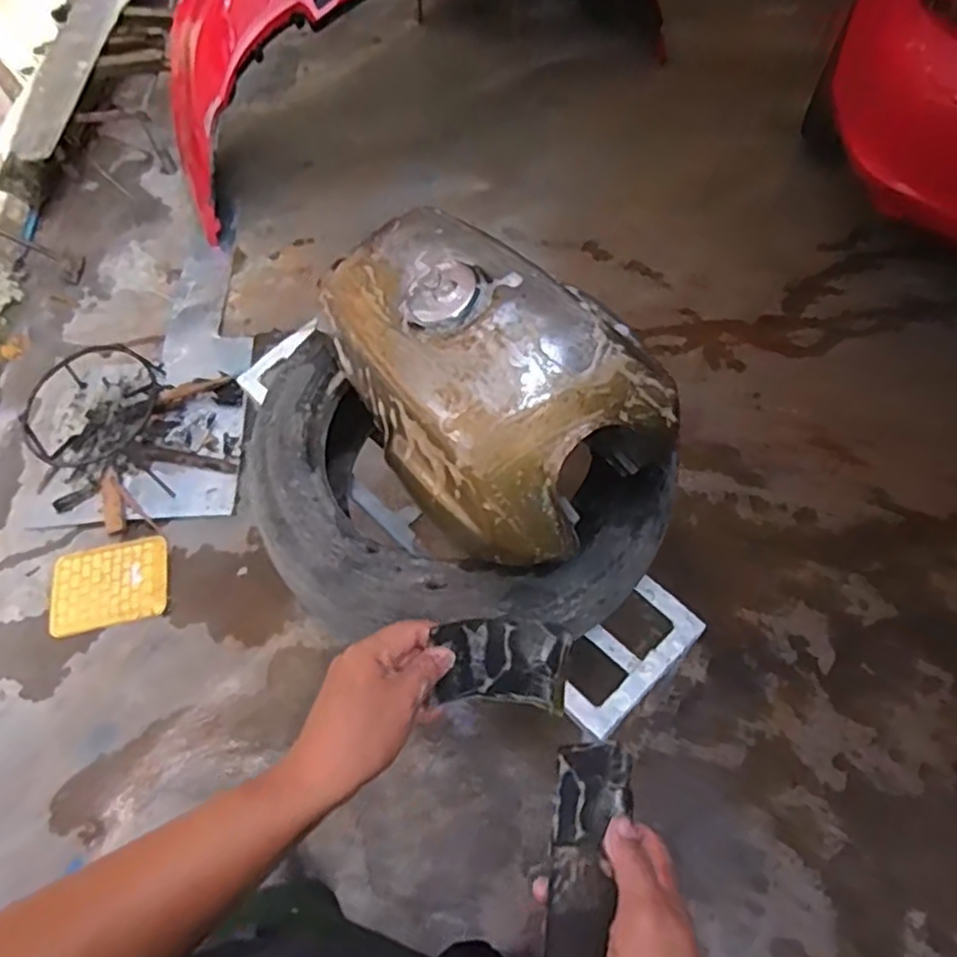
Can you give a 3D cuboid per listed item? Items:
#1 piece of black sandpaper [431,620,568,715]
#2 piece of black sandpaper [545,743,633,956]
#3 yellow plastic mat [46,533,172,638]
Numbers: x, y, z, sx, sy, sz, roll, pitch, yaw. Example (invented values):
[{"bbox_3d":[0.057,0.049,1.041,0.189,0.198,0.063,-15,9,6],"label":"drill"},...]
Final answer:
[{"bbox_3d":[0.018,0.143,0.525,0.097,0.018,0.068,4,103,-3],"label":"piece of black sandpaper"},{"bbox_3d":[0.075,0.254,0.478,0.052,0.010,0.137,-8,45,27],"label":"piece of black sandpaper"},{"bbox_3d":[-0.879,0.252,1.643,0.264,0.027,0.204,-13,61,-6],"label":"yellow plastic mat"}]

